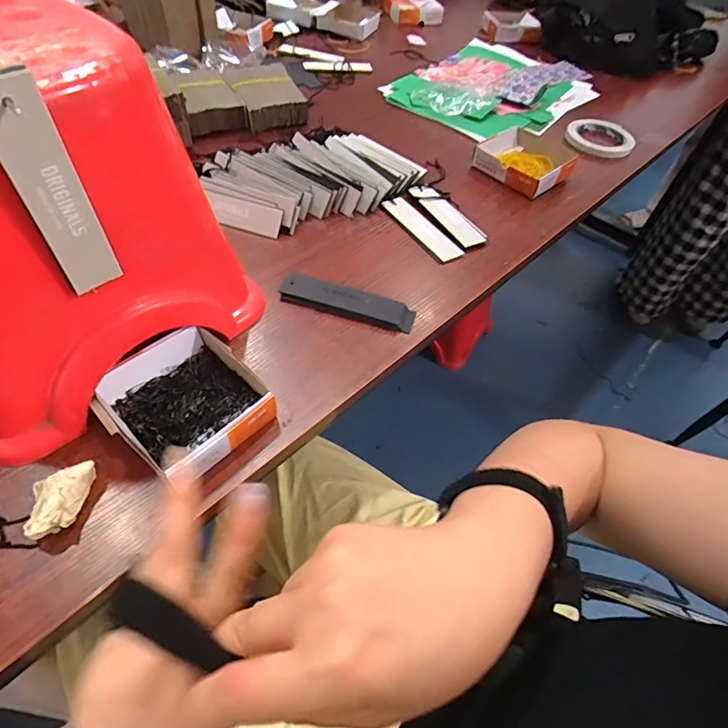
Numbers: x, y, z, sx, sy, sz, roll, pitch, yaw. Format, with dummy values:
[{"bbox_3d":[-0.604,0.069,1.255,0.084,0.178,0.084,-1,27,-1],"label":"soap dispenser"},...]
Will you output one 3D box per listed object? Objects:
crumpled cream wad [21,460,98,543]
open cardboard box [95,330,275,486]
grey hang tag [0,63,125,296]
[{"bbox_3d":[-0.209,0.091,0.314,0.030,0.023,0.054,14,51,5],"label":"crumpled cream wad"},{"bbox_3d":[-0.141,0.030,0.366,0.118,0.031,0.107,37,57,22],"label":"open cardboard box"},{"bbox_3d":[-0.177,-0.096,0.265,0.008,0.125,0.033,37,58,25],"label":"grey hang tag"}]

